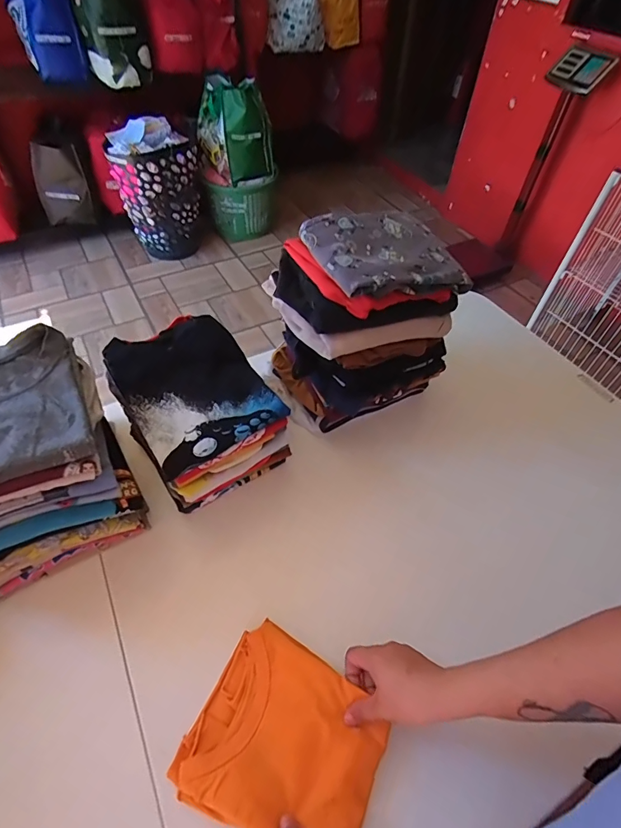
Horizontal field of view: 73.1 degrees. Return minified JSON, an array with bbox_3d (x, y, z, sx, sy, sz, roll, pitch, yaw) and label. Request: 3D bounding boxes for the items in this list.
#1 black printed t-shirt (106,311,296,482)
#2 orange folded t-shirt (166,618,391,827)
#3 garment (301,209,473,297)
[{"bbox_3d":[-0.160,-0.046,0.564,0.176,0.048,0.218,-27,57,-22],"label":"black printed t-shirt"},{"bbox_3d":[-0.025,0.341,0.441,0.187,0.023,0.166,24,54,15],"label":"orange folded t-shirt"},{"bbox_3d":[0.104,-0.221,0.570,0.208,0.025,0.152,-17,64,-29],"label":"garment"}]

